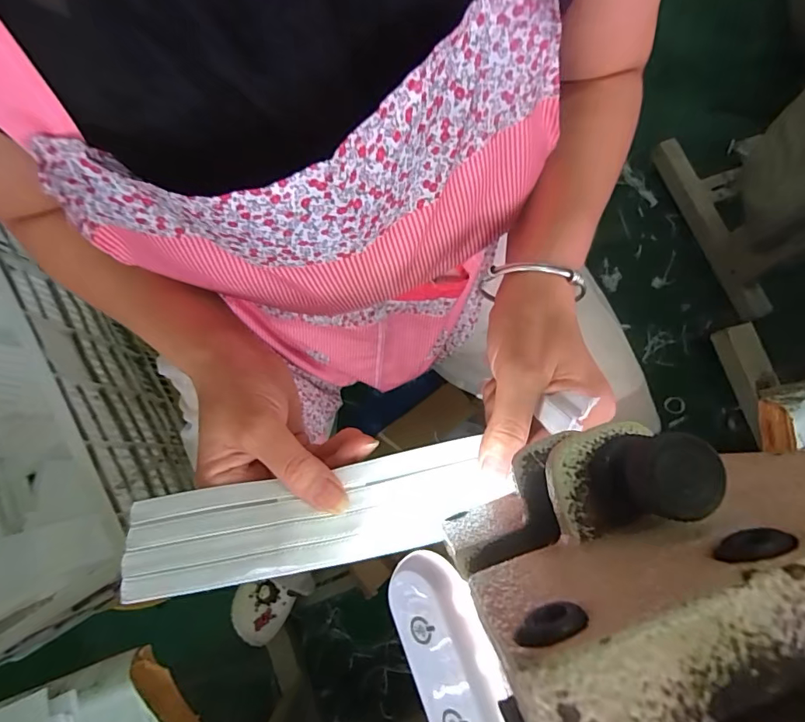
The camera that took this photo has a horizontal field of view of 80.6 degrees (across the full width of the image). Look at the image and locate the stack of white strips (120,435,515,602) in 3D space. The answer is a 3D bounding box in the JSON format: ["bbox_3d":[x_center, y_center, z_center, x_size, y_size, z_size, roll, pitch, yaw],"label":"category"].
[{"bbox_3d":[-0.049,0.082,0.255,0.199,0.010,0.050,-11,57,-1],"label":"stack of white strips"}]

